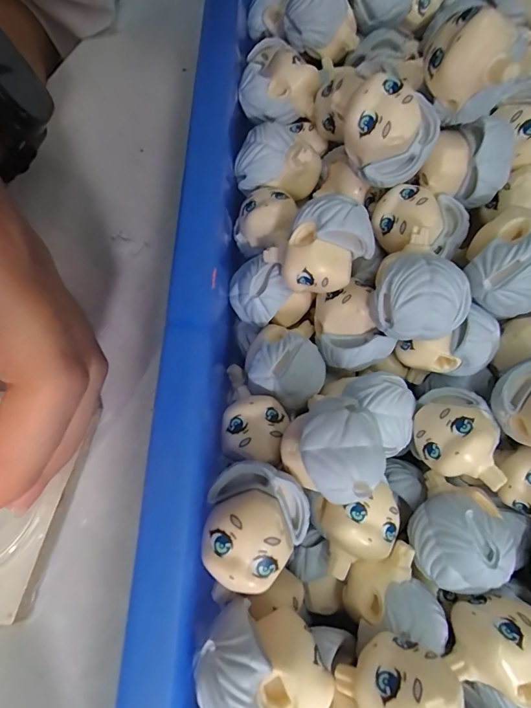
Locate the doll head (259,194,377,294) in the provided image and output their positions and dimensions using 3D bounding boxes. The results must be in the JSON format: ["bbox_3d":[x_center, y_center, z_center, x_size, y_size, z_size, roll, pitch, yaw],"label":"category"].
[{"bbox_3d":[0.015,-0.029,0.107,0.021,0.023,0.020,1,69,-2],"label":"doll head"}]

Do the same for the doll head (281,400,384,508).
[{"bbox_3d":[0.016,0.023,0.094,0.022,0.021,0.019,38,73,11],"label":"doll head"}]

